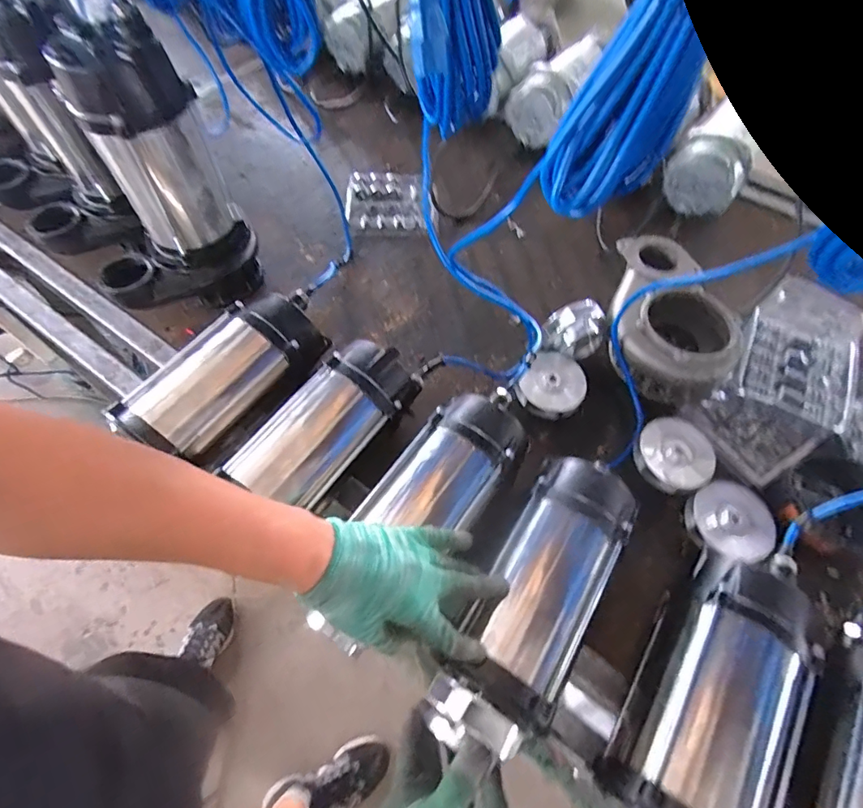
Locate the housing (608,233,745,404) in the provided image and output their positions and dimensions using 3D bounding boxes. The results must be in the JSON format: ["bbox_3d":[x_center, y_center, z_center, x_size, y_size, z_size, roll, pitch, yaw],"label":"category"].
[{"bbox_3d":[0.357,-0.127,0.710,0.186,0.094,0.240,11,61,4],"label":"housing"}]

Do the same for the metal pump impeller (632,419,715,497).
[{"bbox_3d":[0.315,0.065,0.613,0.086,0.029,0.095,-6,61,-5],"label":"metal pump impeller"}]

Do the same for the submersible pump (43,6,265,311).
[{"bbox_3d":[-0.373,-0.275,0.623,0.205,0.333,0.131,-26,64,-16],"label":"submersible pump"}]

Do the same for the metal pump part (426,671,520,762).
[{"bbox_3d":[0.033,0.282,0.413,0.086,0.034,0.046,21,61,20],"label":"metal pump part"}]

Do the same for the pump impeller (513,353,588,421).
[{"bbox_3d":[0.175,-0.028,0.667,0.087,0.030,0.095,1,60,-2],"label":"pump impeller"}]

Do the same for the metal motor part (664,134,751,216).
[{"bbox_3d":[0.494,-0.412,0.845,0.133,0.108,0.078,22,62,10],"label":"metal motor part"}]

